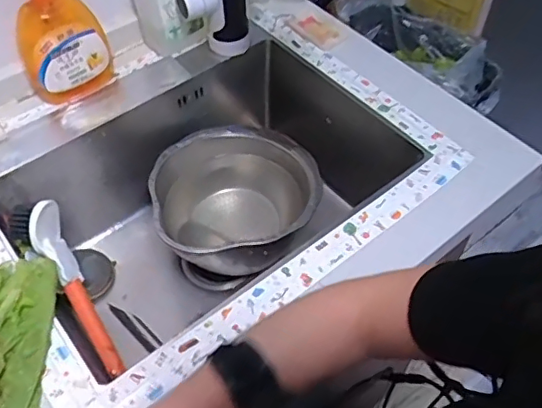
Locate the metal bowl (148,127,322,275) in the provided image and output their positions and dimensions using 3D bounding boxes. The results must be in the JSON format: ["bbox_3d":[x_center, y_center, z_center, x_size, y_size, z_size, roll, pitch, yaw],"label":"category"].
[{"bbox_3d":[-0.048,-0.003,0.812,0.224,0.129,0.222,0,53,0],"label":"metal bowl"}]

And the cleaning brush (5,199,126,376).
[{"bbox_3d":[-0.236,0.103,0.671,0.054,0.035,0.225,-30,101,-21],"label":"cleaning brush"}]

